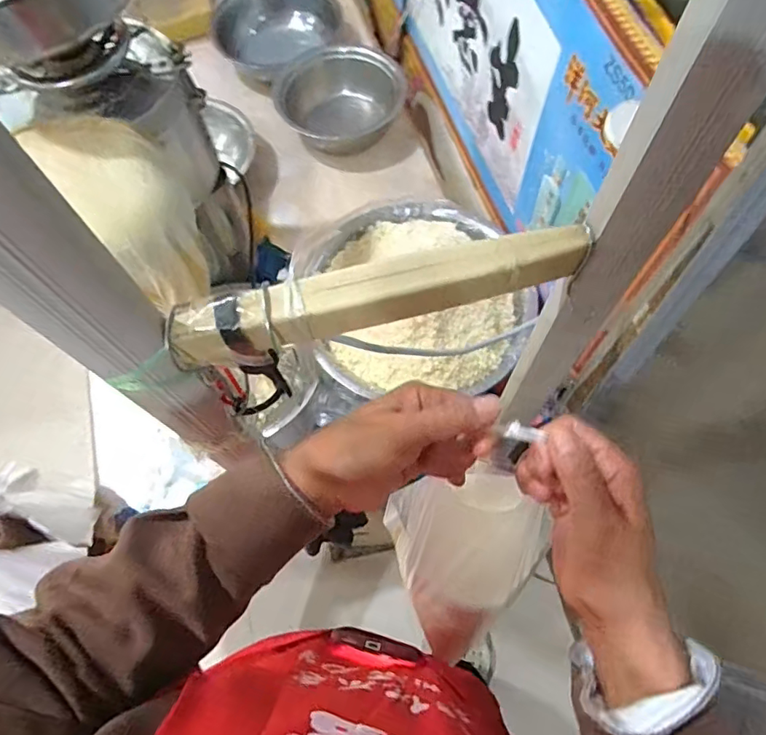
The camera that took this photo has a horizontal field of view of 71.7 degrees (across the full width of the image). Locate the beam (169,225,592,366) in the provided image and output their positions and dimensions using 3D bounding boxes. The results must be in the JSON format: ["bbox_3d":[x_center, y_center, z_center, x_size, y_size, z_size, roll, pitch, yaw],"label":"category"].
[{"bbox_3d":[0.000,-0.048,0.324,0.254,0.032,0.029,-15,67,-4],"label":"beam"}]

